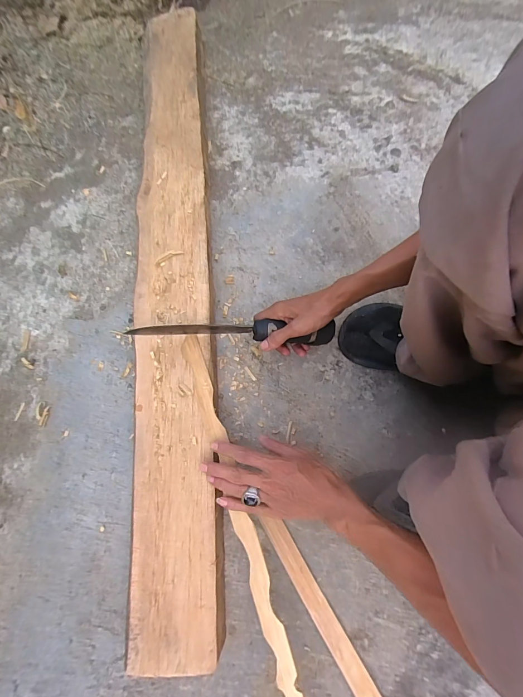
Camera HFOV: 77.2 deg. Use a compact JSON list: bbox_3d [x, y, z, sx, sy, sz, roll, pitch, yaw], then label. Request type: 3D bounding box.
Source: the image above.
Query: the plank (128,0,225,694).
[{"bbox_3d":[-0.143,-0.120,0.525,0.114,0.027,1.044,-4,76,0],"label":"plank"}]

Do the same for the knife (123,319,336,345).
[{"bbox_3d":[-0.038,-0.027,0.495,0.301,0.032,0.028,1,75,-8],"label":"knife"}]

